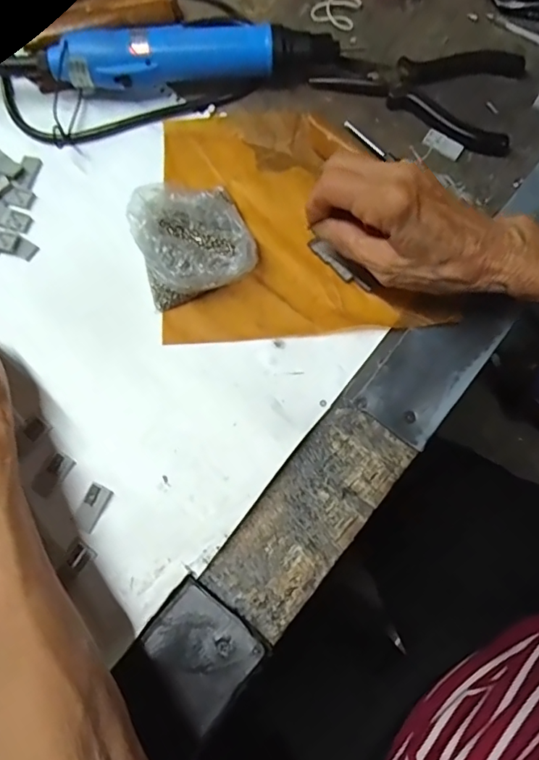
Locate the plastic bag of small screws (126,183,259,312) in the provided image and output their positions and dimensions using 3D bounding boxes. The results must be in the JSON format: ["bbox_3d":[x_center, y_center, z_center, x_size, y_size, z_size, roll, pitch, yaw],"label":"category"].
[{"bbox_3d":[-0.049,-0.090,0.341,0.072,0.046,0.069,-14,73,-3],"label":"plastic bag of small screws"}]

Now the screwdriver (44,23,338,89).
[{"bbox_3d":[-0.055,-0.242,0.392,0.205,0.043,0.034,-6,72,-1],"label":"screwdriver"}]

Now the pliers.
[{"bbox_3d":[0.114,-0.230,0.400,0.152,0.016,0.090,19,74,7],"label":"pliers"}]

